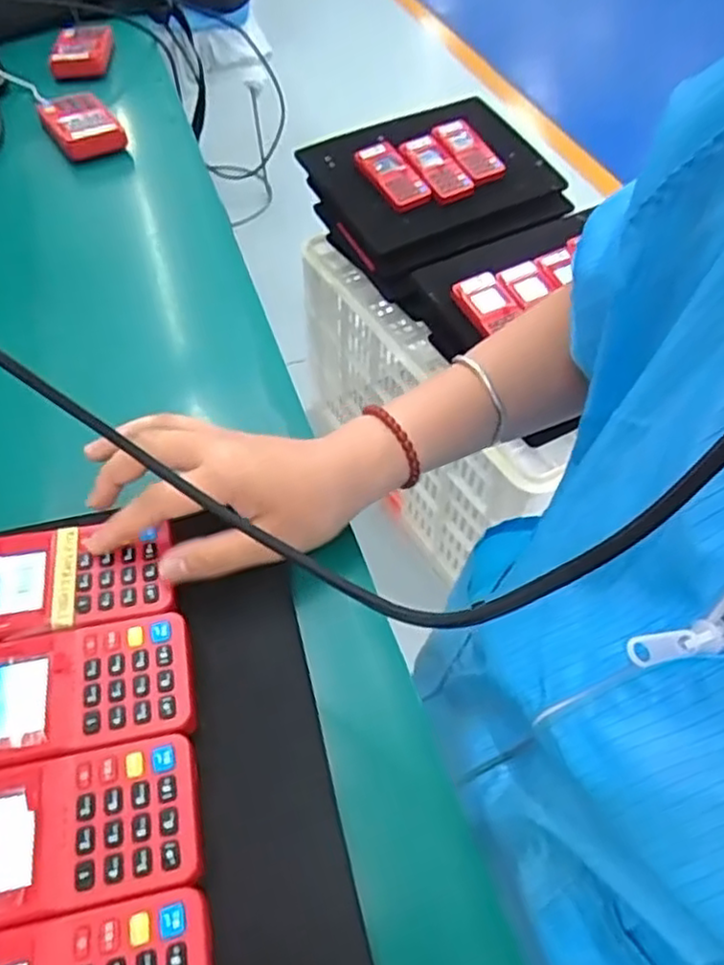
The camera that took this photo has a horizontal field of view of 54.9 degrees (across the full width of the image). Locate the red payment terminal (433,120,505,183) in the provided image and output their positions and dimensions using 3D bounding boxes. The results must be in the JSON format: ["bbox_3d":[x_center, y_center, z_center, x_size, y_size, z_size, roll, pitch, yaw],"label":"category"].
[{"bbox_3d":[0.159,-0.498,1.042,0.061,0.011,0.120,-33,78,-23],"label":"red payment terminal"}]

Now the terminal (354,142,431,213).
[{"bbox_3d":[0.041,-0.445,1.010,0.062,0.012,0.117,-34,80,-16],"label":"terminal"}]

